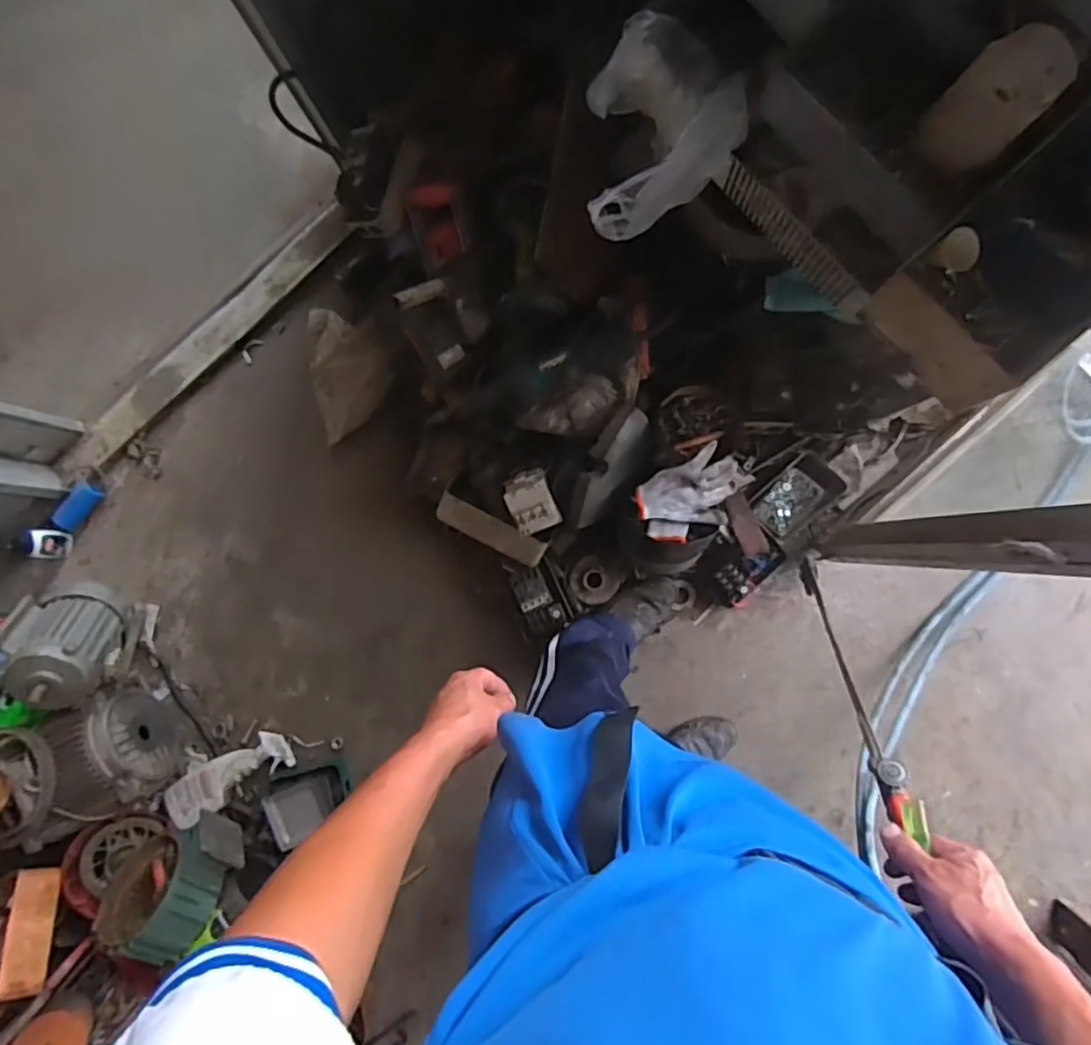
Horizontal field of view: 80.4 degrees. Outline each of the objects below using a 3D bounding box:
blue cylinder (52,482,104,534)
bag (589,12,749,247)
[{"bbox_3d":[-1.007,-0.035,1.395,0.050,0.054,0.118,39,90,4],"label":"blue cylinder"},{"bbox_3d":[0.143,-0.461,0.765,0.179,0.097,0.253,0,88,3],"label":"bag"}]

